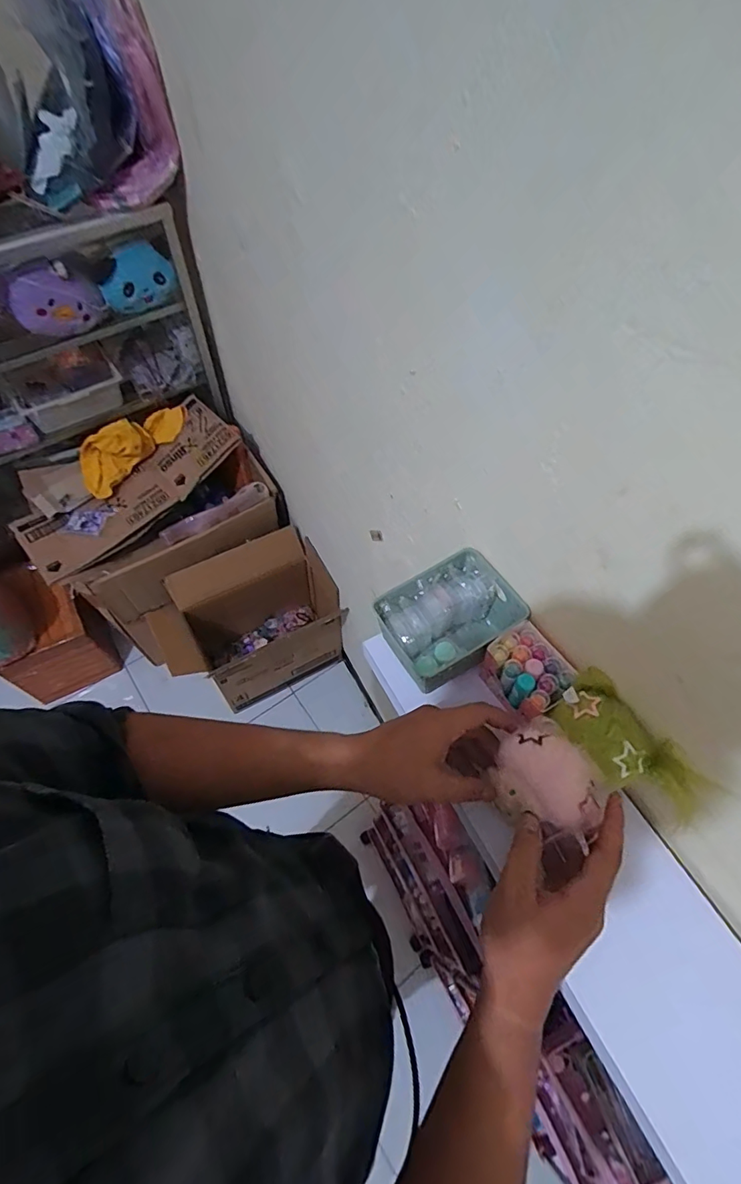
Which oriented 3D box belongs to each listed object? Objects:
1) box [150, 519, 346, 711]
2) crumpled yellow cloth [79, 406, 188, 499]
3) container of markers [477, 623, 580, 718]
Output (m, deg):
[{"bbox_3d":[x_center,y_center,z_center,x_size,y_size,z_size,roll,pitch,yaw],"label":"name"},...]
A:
[{"bbox_3d":[-0.341,0.107,1.481,0.518,0.382,0.305,-28,65,-15],"label":"box"},{"bbox_3d":[-0.651,-0.413,1.366,0.110,0.103,0.334,41,68,19],"label":"crumpled yellow cloth"},{"bbox_3d":[0.162,0.087,0.529,0.068,0.063,0.084,-29,66,-16],"label":"container of markers"}]

